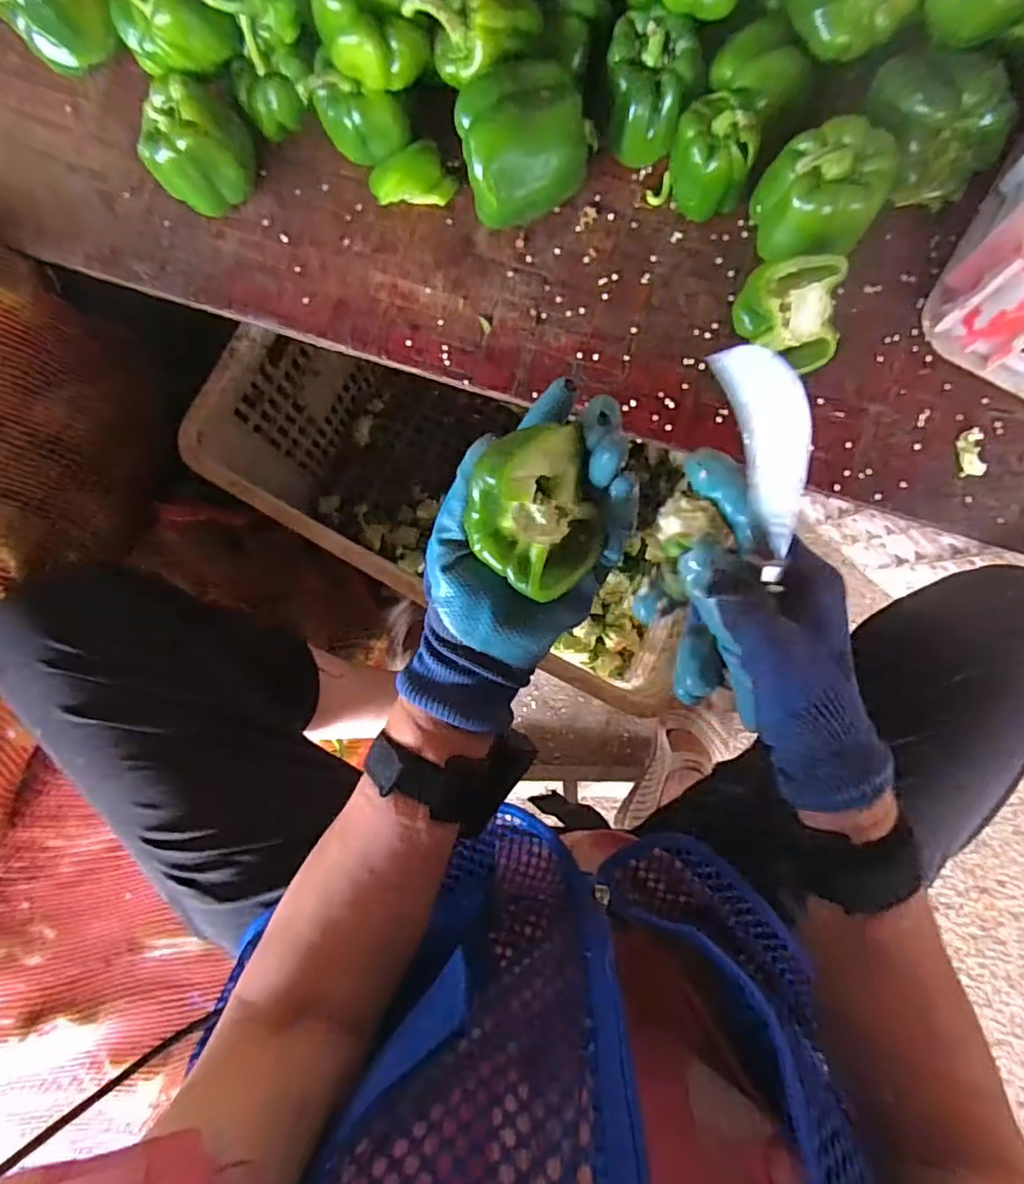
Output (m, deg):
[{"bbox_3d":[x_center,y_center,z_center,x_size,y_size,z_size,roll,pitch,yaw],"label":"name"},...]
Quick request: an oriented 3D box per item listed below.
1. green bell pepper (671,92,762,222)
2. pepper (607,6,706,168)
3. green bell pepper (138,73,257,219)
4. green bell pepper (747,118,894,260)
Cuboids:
[{"bbox_3d":[0.146,-0.316,0.451,0.060,0.078,0.059,15,84,3],"label":"green bell pepper"},{"bbox_3d":[0.103,-0.369,0.459,0.066,0.079,0.069,8,84,3],"label":"pepper"},{"bbox_3d":[-0.247,-0.350,0.489,0.077,0.077,0.070,2,83,2],"label":"green bell pepper"},{"bbox_3d":[0.217,-0.277,0.436,0.071,0.084,0.068,0,83,2],"label":"green bell pepper"}]

